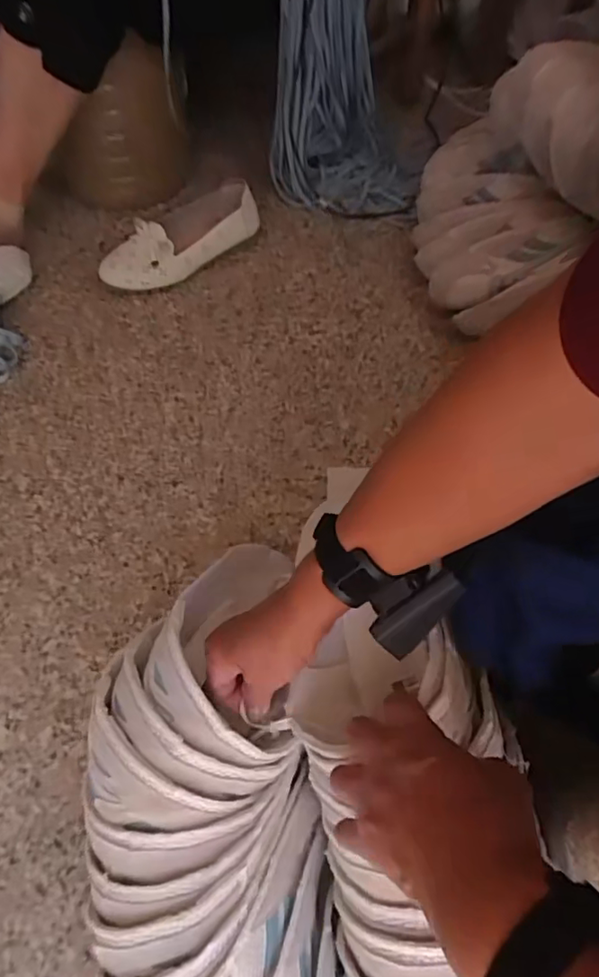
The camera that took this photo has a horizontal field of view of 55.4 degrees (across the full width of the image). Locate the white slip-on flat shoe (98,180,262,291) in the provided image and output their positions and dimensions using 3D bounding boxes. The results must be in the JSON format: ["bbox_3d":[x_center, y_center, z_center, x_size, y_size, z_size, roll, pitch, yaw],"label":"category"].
[{"bbox_3d":[-0.164,-0.350,0.810,0.242,0.074,0.099,-19,64,-11],"label":"white slip-on flat shoe"}]

